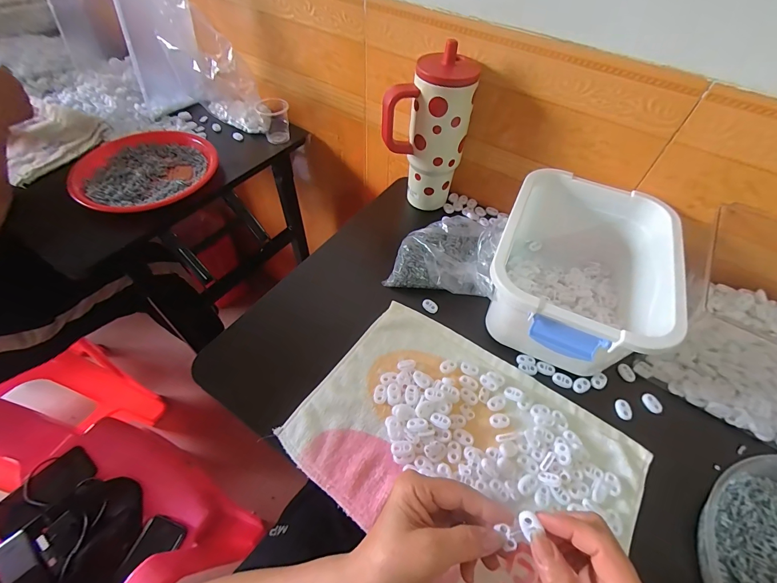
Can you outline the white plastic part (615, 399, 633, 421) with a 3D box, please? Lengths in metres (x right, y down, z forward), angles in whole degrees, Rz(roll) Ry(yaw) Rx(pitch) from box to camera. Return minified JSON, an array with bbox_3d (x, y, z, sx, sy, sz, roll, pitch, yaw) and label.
[{"bbox_3d":[0.273,0.137,0.405,0.018,0.004,0.024,3,53,0],"label":"white plastic part"}]

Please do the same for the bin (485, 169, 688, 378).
[{"bbox_3d":[0.232,-0.026,0.442,0.188,0.109,0.253,24,55,14],"label":"bin"}]

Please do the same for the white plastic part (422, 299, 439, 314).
[{"bbox_3d":[0.057,0.020,0.479,0.023,0.004,0.016,31,58,19],"label":"white plastic part"}]

